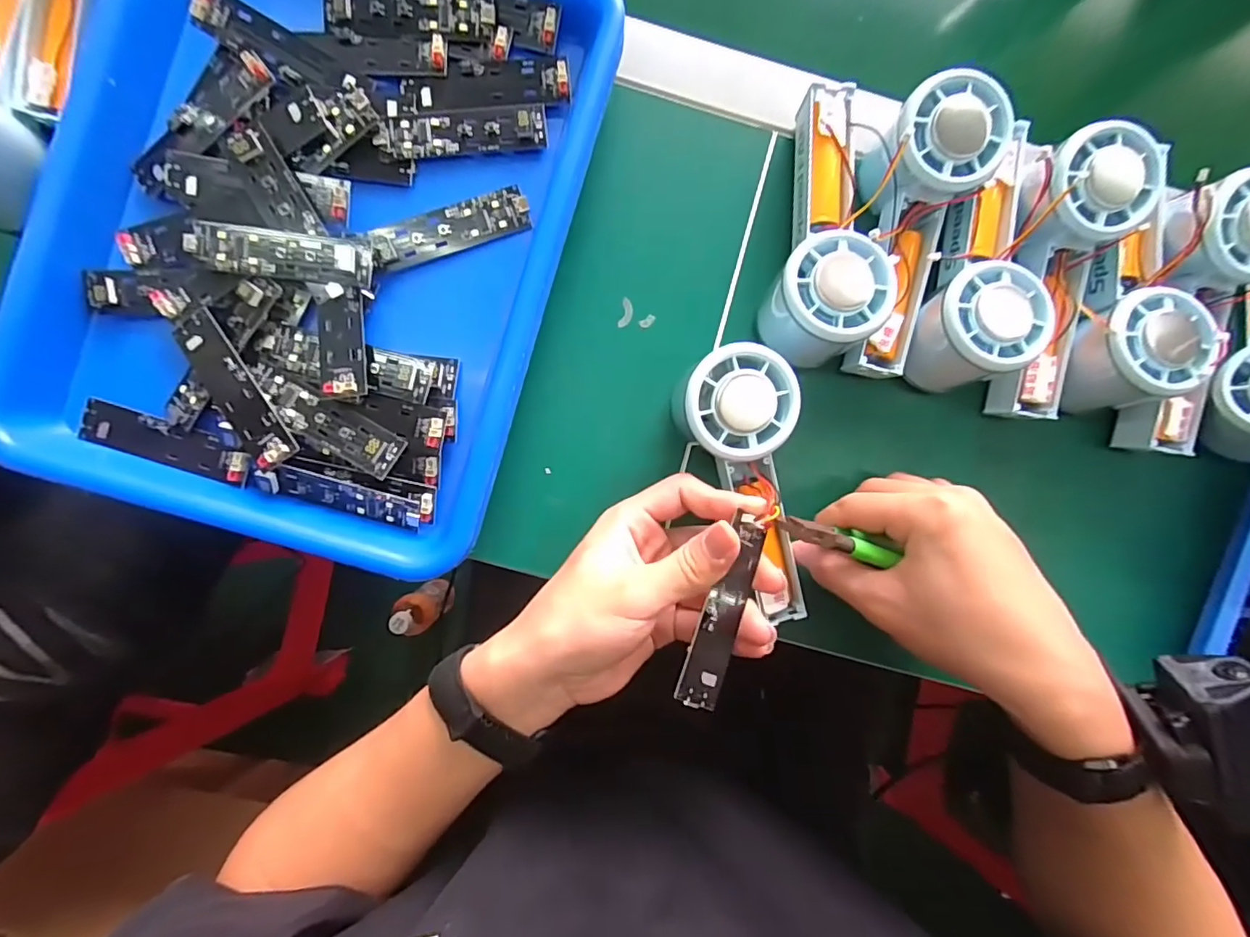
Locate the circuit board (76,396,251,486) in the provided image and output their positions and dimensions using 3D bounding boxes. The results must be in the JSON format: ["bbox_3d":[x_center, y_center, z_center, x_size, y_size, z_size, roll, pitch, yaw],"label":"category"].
[{"bbox_3d":[-0.246,-0.014,0.289,0.093,0.011,0.023,16,88,-2],"label":"circuit board"}]

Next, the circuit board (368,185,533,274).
[{"bbox_3d":[-0.095,-0.131,0.297,0.086,0.007,0.024,-21,111,-6],"label":"circuit board"}]

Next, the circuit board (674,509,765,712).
[{"bbox_3d":[0.047,0.066,0.252,0.026,0.008,0.089,23,76,-26],"label":"circuit board"}]

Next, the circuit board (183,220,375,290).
[{"bbox_3d":[-0.178,-0.112,0.282,0.090,0.011,0.024,6,88,-2],"label":"circuit board"}]

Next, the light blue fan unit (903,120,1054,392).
[{"bbox_3d":[0.202,-0.117,0.307,0.063,0.063,0.155,21,87,-2],"label":"light blue fan unit"}]

